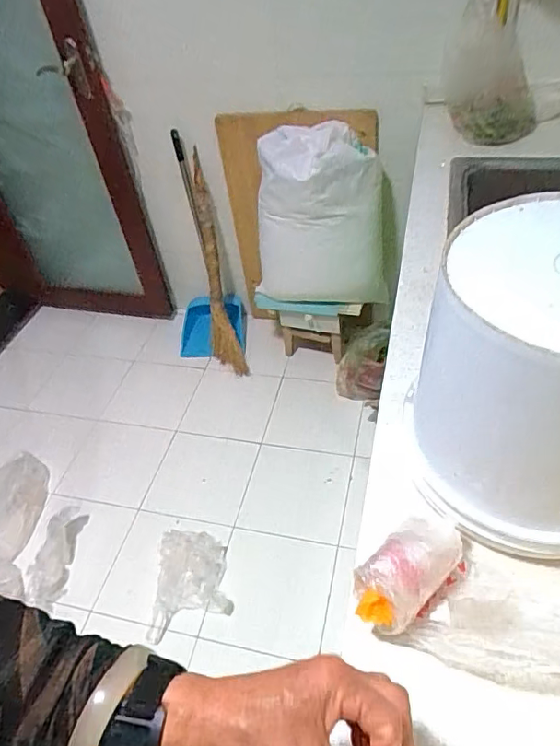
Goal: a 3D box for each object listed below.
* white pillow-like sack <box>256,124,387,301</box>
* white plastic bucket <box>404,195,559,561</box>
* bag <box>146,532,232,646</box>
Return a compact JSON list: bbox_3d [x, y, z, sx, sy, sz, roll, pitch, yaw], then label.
[{"bbox_3d":[0.124,-0.456,1.561,0.385,0.508,0.193,3,46,10],"label":"white pillow-like sack"},{"bbox_3d":[0.253,0.007,0.503,0.218,0.261,0.218,-3,45,3],"label":"white plastic bucket"},{"bbox_3d":[-0.230,0.541,1.392,0.204,0.050,0.259,-5,45,2],"label":"bag"}]

